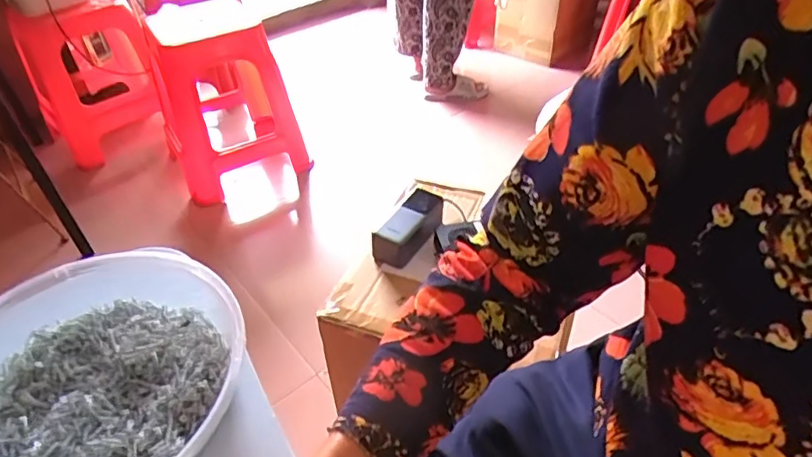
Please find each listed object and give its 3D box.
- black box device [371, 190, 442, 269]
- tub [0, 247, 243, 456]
[{"bbox_3d":[0.008,-0.005,0.785,0.055,0.052,0.135,20,46,24],"label":"black box device"},{"bbox_3d":[-0.198,0.095,0.322,0.190,0.043,0.185,-1,41,1],"label":"tub"}]

